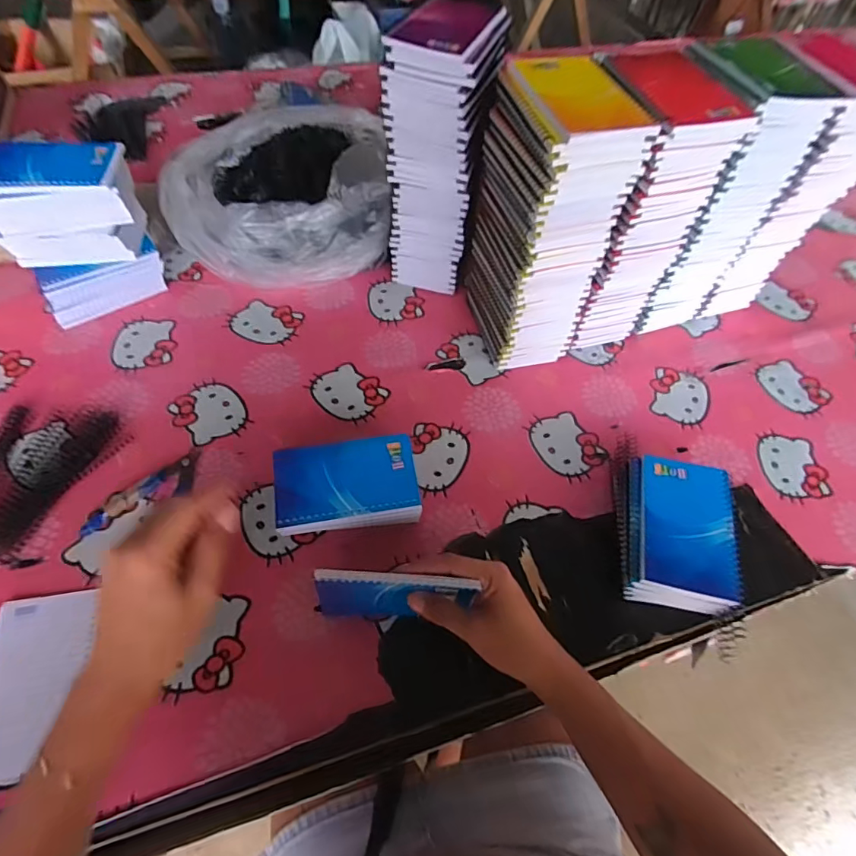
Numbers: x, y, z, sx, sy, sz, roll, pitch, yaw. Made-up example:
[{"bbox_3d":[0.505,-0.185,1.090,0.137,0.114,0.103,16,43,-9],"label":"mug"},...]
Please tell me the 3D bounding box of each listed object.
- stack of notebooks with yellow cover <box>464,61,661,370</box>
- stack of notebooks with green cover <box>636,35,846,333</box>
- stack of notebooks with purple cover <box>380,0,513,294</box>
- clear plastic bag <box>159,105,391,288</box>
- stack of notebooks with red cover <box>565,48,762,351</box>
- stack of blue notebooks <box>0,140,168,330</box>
[{"bbox_3d":[0.116,-0.216,0.533,0.099,0.283,0.151,-12,58,-12],"label":"stack of notebooks with yellow cover"},{"bbox_3d":[0.308,-0.253,0.572,0.114,0.286,0.125,-13,58,-13],"label":"stack of notebooks with green cover"},{"bbox_3d":[0.011,-0.306,0.587,0.109,0.299,0.110,11,56,3],"label":"stack of notebooks with purple cover"},{"bbox_3d":[-0.209,-0.341,0.701,0.292,0.111,0.325,-8,57,-9],"label":"clear plastic bag"},{"bbox_3d":[0.215,-0.223,0.545,0.115,0.287,0.121,-14,58,-13],"label":"stack of notebooks with red cover"},{"bbox_3d":[-0.401,-0.220,0.569,0.145,0.172,0.099,-10,57,-10],"label":"stack of blue notebooks"}]

